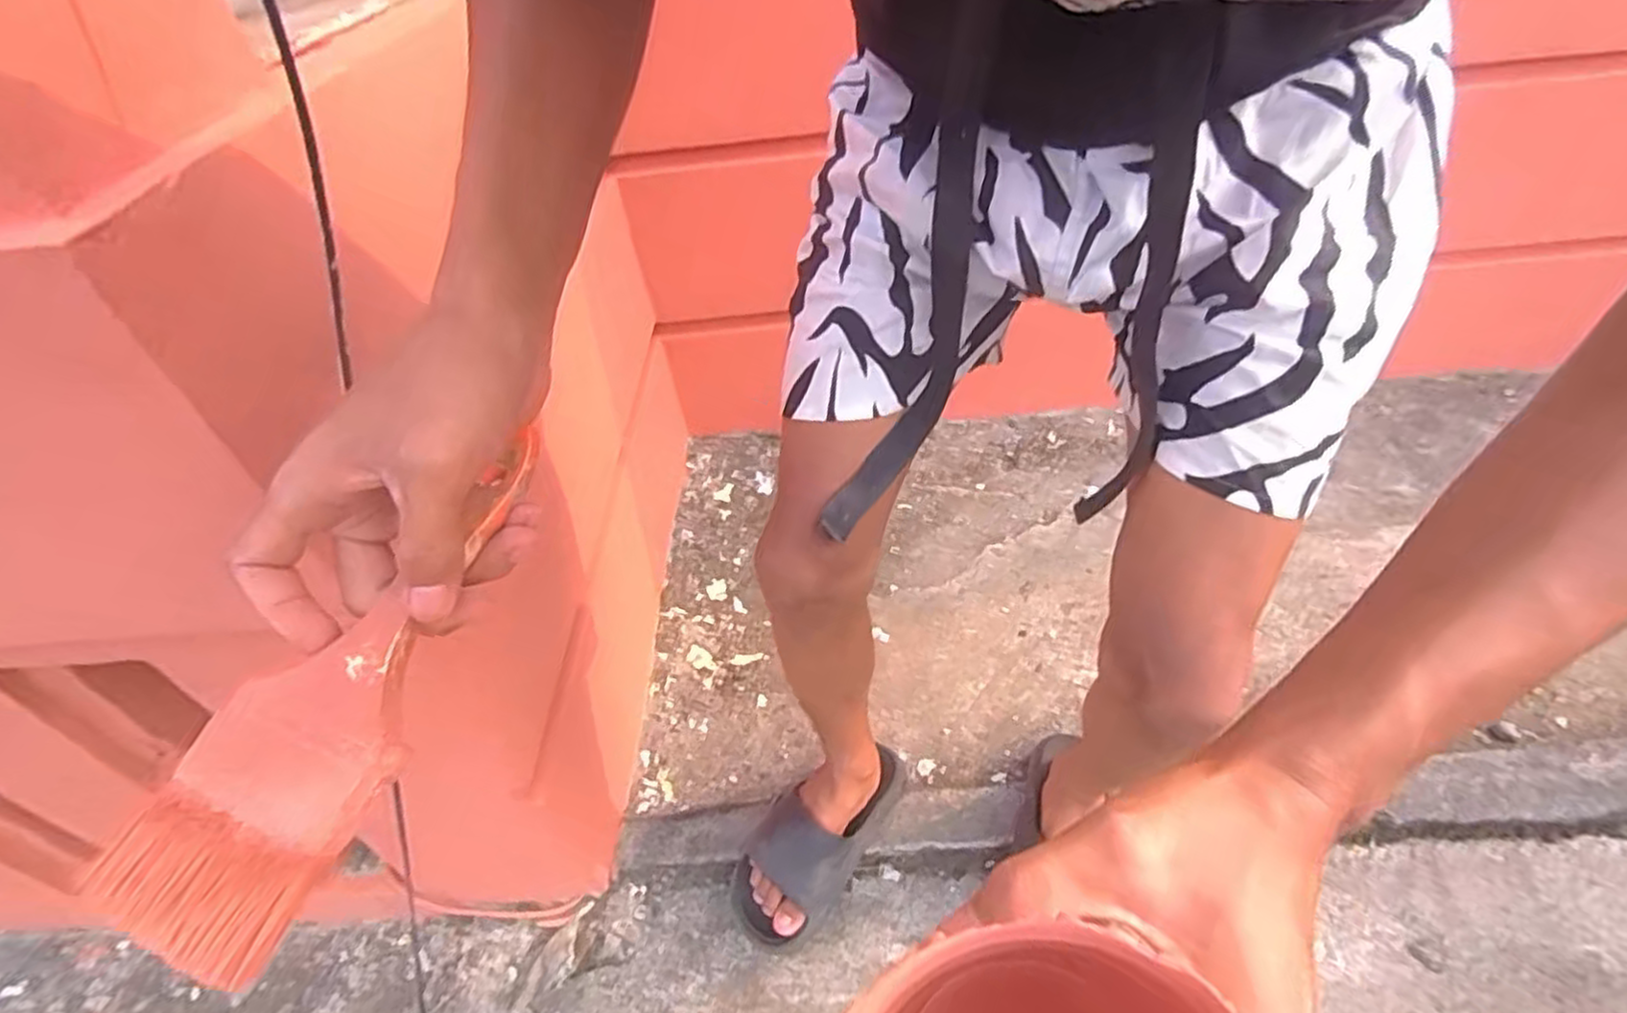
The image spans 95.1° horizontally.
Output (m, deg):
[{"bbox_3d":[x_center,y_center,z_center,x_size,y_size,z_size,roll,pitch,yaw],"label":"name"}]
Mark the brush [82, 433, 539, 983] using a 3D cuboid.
[{"bbox_3d":[-0.160,0.054,0.266,0.060,0.017,0.189,15,60,19],"label":"brush"}]

